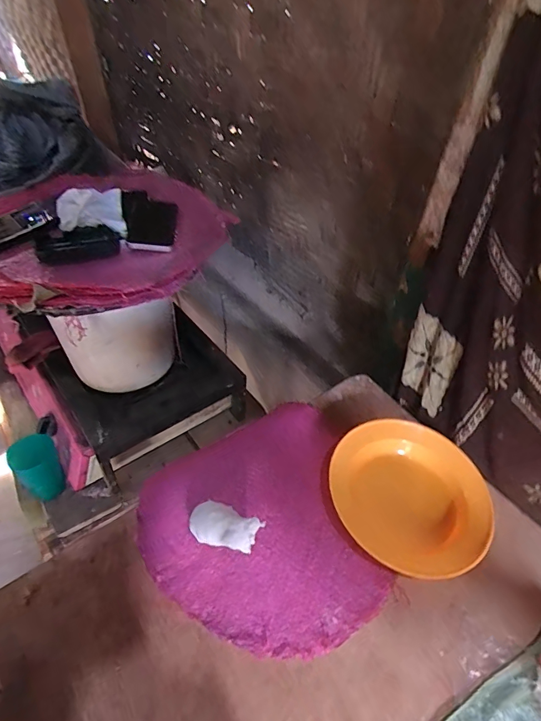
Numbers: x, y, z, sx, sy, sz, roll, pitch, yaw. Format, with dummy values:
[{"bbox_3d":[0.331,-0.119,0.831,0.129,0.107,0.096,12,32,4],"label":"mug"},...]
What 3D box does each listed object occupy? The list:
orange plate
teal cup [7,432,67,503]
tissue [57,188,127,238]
[{"bbox_3d":[0.193,0.179,0.579,0.193,0.040,0.220,-22,50,-23],"label":"orange plate"},{"bbox_3d":[-0.421,0.196,0.763,0.073,0.110,0.070,1,45,-1],"label":"teal cup"},{"bbox_3d":[-0.280,-0.230,0.654,0.099,0.046,0.082,-15,48,-16],"label":"tissue"}]

